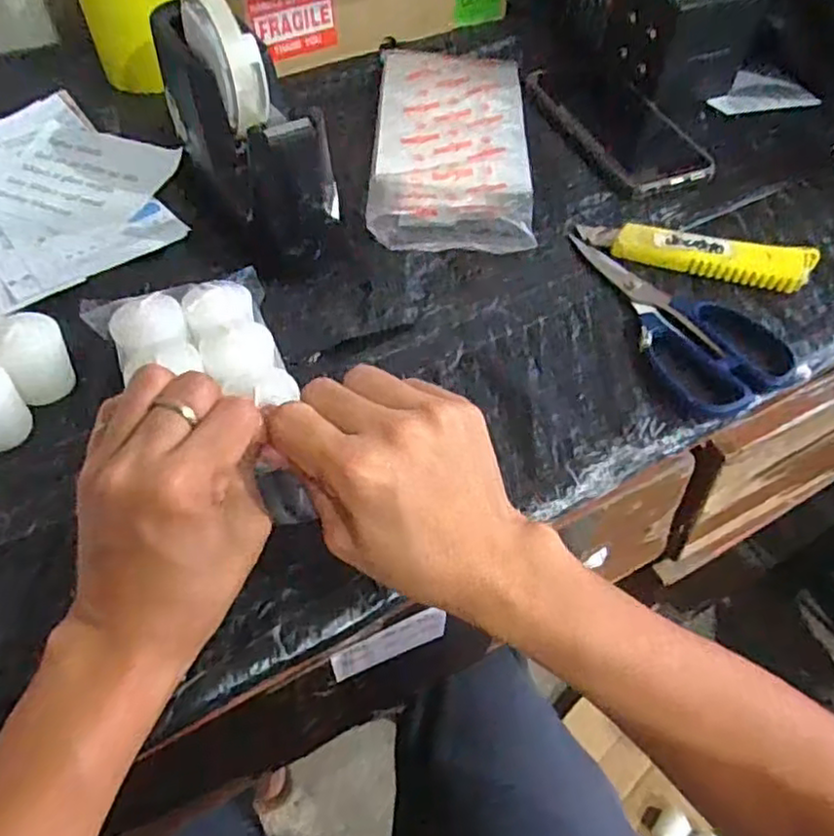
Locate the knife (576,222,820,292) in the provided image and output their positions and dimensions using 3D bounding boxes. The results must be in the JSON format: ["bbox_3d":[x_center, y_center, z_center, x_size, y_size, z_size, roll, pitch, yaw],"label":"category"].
[{"bbox_3d":[0.187,-0.111,0.447,0.148,0.016,0.030,13,56,6],"label":"knife"}]

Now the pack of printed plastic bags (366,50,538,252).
[{"bbox_3d":[0.028,-0.221,0.510,0.115,0.027,0.243,2,55,-1],"label":"pack of printed plastic bags"}]

